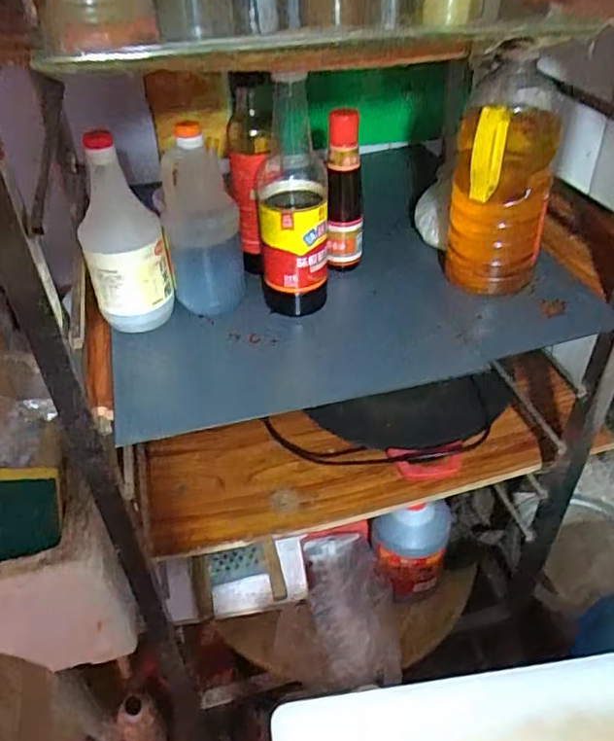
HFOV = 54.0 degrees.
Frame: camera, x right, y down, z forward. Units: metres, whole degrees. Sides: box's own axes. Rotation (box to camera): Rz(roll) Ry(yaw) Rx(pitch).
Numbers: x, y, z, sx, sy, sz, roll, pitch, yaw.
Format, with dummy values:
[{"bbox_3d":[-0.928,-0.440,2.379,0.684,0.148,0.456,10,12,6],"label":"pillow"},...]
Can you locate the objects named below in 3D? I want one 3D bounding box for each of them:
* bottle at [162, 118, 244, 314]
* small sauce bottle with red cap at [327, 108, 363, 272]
[{"bbox_3d":[-0.119,-0.158,0.671,0.080,0.200,0.064,-12,43,-8],"label":"bottle"},{"bbox_3d":[0.045,-0.205,0.723,0.042,0.188,0.044,1,42,7],"label":"small sauce bottle with red cap"}]

